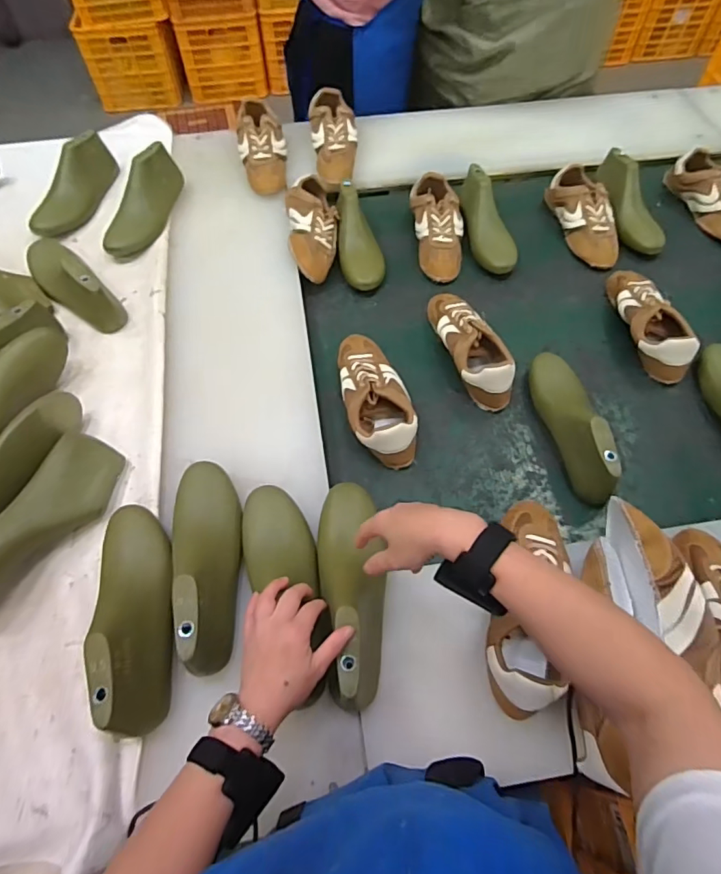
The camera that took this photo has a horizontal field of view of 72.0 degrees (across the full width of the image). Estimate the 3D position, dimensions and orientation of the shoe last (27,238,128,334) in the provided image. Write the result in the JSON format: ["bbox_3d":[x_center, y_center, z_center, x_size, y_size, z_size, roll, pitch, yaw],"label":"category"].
[{"bbox_3d":[-0.512,-0.282,0.859,0.085,0.090,0.283,-38,67,-19],"label":"shoe last"}]

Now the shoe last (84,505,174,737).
[{"bbox_3d":[-0.264,0.195,0.573,0.078,0.093,0.260,-14,61,-7],"label":"shoe last"}]

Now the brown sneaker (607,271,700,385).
[{"bbox_3d":[0.498,-0.210,0.872,0.082,0.076,0.243,-6,60,-3],"label":"brown sneaker"}]

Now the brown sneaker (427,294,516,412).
[{"bbox_3d":[0.182,-0.161,0.842,0.084,0.071,0.249,-16,61,-8],"label":"brown sneaker"}]

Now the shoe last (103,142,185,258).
[{"bbox_3d":[-0.415,-0.461,0.959,0.072,0.075,0.246,10,61,7],"label":"shoe last"}]

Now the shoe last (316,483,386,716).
[{"bbox_3d":[-0.007,0.172,0.592,0.079,0.095,0.261,-6,52,-2],"label":"shoe last"}]

